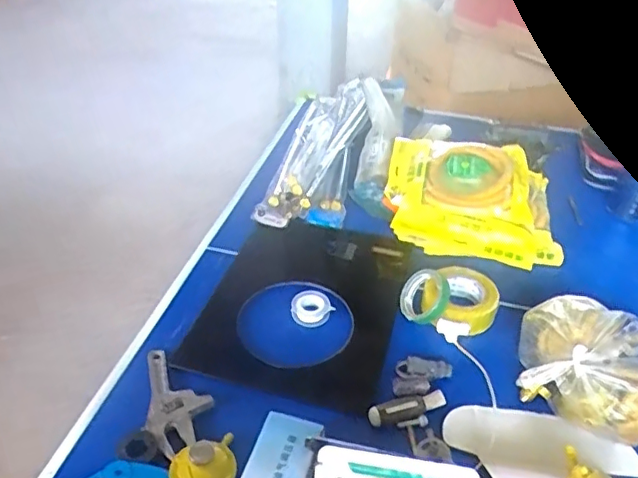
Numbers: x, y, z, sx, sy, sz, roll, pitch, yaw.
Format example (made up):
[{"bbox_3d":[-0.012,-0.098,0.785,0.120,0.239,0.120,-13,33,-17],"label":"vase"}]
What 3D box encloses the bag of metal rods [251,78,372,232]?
[{"bbox_3d":[0.010,-0.233,1.416,0.181,0.079,0.602,7,38,8],"label":"bag of metal rods"}]

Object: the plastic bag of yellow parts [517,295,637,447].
[{"bbox_3d":[0.427,0.196,0.846,0.249,0.093,0.214,11,39,12],"label":"plastic bag of yellow parts"}]

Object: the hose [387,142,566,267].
[{"bbox_3d":[0.314,-0.080,1.174,0.344,0.106,0.322,6,38,7],"label":"hose"}]

